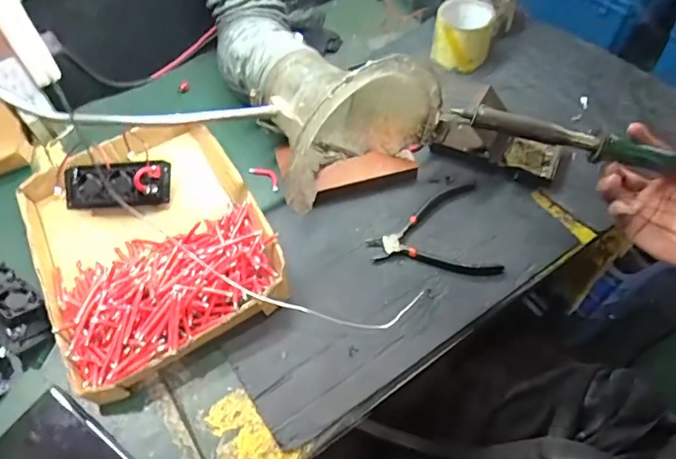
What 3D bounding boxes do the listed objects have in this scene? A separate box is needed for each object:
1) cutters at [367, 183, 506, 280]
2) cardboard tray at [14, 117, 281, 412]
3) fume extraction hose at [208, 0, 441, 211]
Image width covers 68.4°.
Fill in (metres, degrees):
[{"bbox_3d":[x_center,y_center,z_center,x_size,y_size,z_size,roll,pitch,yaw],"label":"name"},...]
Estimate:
[{"bbox_3d":[0.107,0.006,0.589,0.142,0.009,0.125,-10,56,-3],"label":"cutters"},{"bbox_3d":[-0.225,-0.003,0.580,0.247,0.045,0.327,-27,59,-14],"label":"cardboard tray"},{"bbox_3d":[-0.061,-0.237,0.645,0.198,0.185,0.411,-26,58,-14],"label":"fume extraction hose"}]

